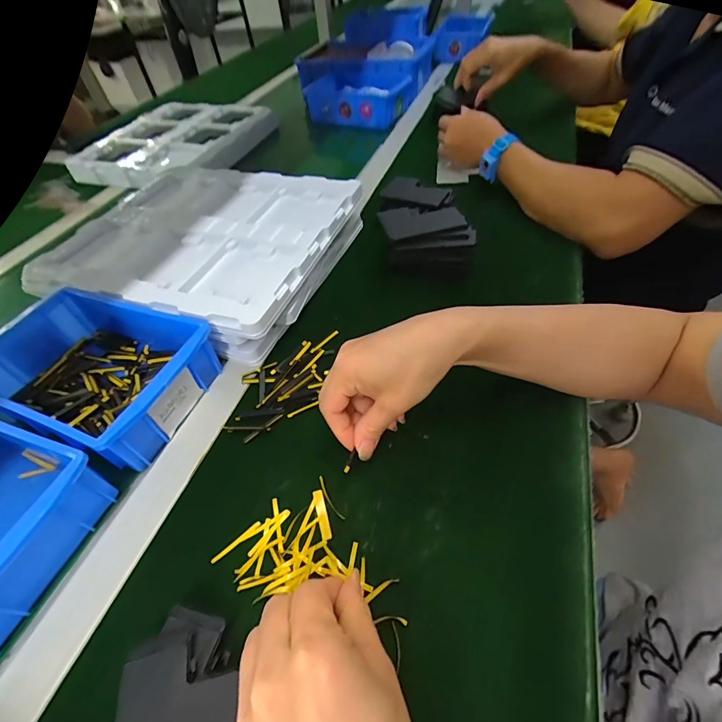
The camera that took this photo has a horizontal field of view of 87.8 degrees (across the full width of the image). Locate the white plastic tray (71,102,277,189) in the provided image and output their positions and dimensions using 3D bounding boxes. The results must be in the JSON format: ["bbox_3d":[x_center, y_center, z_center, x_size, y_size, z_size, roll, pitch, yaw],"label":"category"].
[{"bbox_3d":[-0.401,-0.491,0.829,0.331,0.043,0.374,8,52,12],"label":"white plastic tray"}]

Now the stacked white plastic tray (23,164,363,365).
[{"bbox_3d":[-0.193,-0.155,0.488,0.322,0.055,0.293,14,53,16],"label":"stacked white plastic tray"}]

